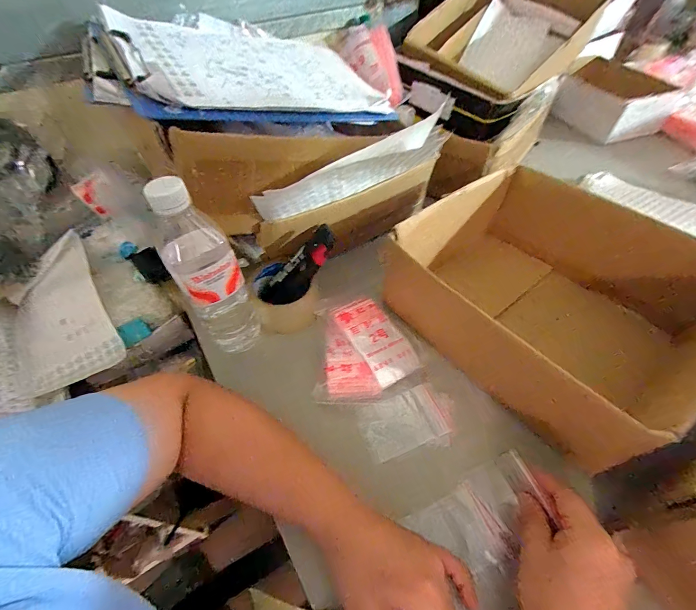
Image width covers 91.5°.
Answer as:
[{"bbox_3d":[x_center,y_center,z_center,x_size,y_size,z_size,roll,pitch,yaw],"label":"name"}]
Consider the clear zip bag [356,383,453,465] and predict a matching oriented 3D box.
[{"bbox_3d":[0.061,0.130,0.376,0.090,0.008,0.058,-20,55,-13],"label":"clear zip bag"}]

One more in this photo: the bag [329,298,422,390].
[{"bbox_3d":[0.034,0.039,0.427,0.062,0.010,0.122,-27,56,-18],"label":"bag"}]

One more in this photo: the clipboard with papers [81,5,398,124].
[{"bbox_3d":[-0.133,-0.303,0.425,0.327,0.024,0.269,-15,59,-28],"label":"clipboard with papers"}]

